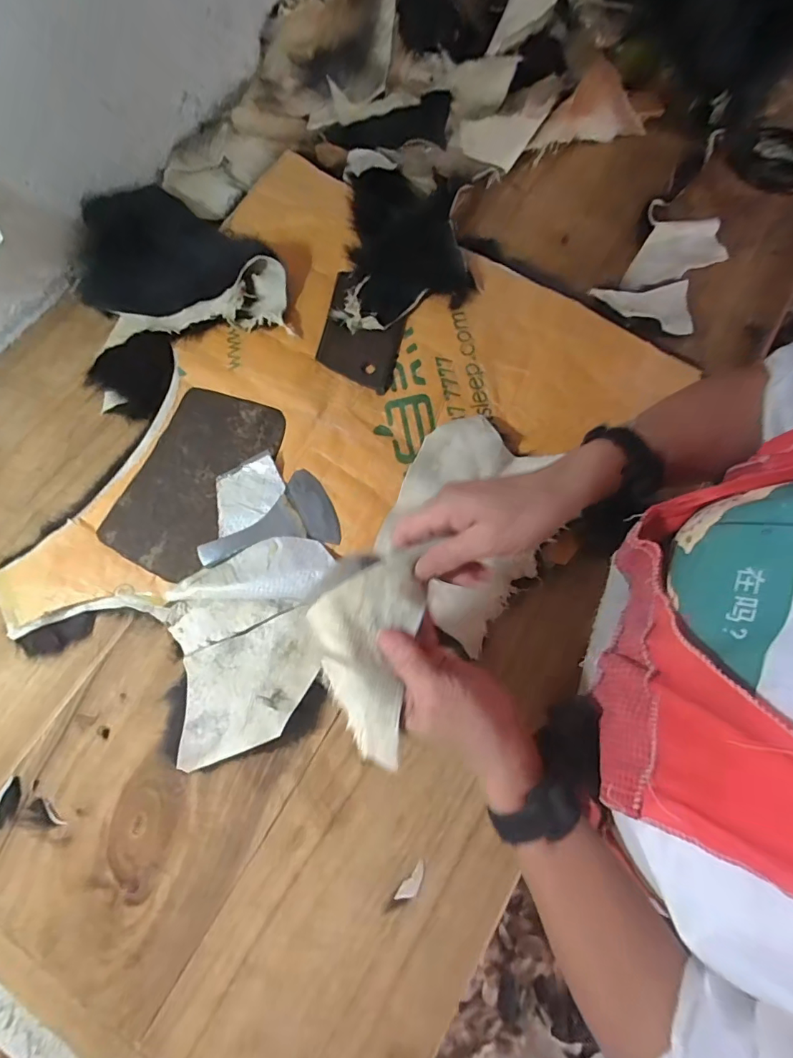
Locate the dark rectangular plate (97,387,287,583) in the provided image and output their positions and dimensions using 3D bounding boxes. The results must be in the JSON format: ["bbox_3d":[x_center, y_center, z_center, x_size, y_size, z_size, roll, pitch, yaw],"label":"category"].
[{"bbox_3d":[-0.216,-0.056,0.518,0.123,0.008,0.209,21,75,6],"label":"dark rectangular plate"}]

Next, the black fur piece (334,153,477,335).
[{"bbox_3d":[0.012,-0.366,0.596,0.155,0.032,0.277,2,74,1],"label":"black fur piece"}]

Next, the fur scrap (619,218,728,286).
[{"bbox_3d":[0.340,-0.348,0.608,0.153,0.015,0.070,-23,75,-6],"label":"fur scrap"}]

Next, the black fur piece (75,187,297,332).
[{"bbox_3d":[-0.257,-0.331,0.586,0.254,0.042,0.207,1,74,1],"label":"black fur piece"}]

